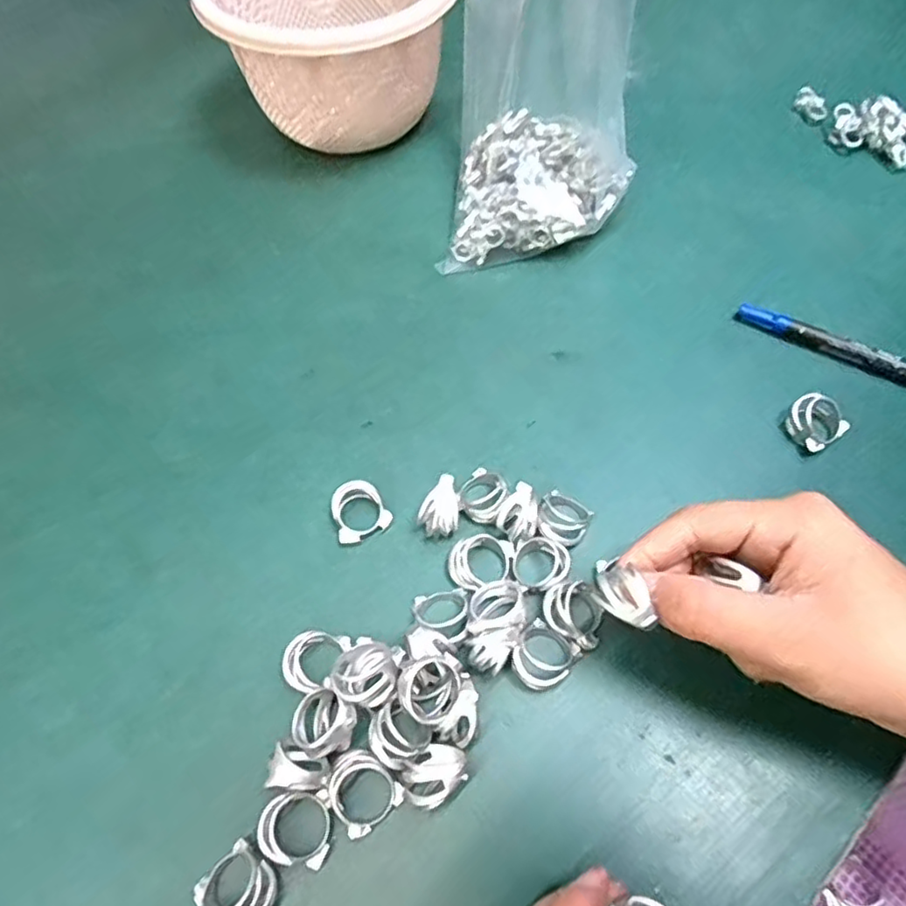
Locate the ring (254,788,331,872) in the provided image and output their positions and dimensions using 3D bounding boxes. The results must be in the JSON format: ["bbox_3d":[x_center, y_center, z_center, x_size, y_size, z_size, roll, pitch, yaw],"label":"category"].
[{"bbox_3d":[-0.054,0.131,0.219,0.024,0.005,0.027,-34,87,-15],"label":"ring"}]

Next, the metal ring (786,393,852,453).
[{"bbox_3d":[0.166,-0.015,0.289,0.023,0.014,0.023,0,61,0],"label":"metal ring"}]

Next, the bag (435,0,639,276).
[{"bbox_3d":[0.048,-0.195,0.319,0.098,0.142,0.134,3,61,2],"label":"bag"}]

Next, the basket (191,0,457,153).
[{"bbox_3d":[-0.070,-0.253,0.387,0.137,0.090,0.130,-13,62,-7],"label":"basket"}]

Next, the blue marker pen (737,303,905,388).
[{"bbox_3d":[0.209,-0.041,0.304,0.141,0.015,0.009,28,65,15],"label":"blue marker pen"}]

